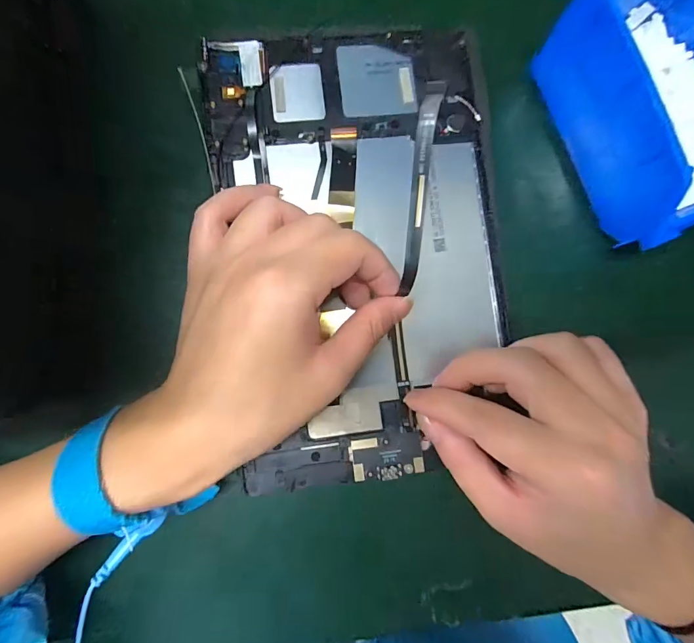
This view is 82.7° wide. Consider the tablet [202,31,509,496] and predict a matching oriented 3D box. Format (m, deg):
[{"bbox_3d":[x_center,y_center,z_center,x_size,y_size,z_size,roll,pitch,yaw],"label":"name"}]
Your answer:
[{"bbox_3d":[0.012,-0.041,0.214,0.147,0.008,0.240,-9,88,-6],"label":"tablet"}]

